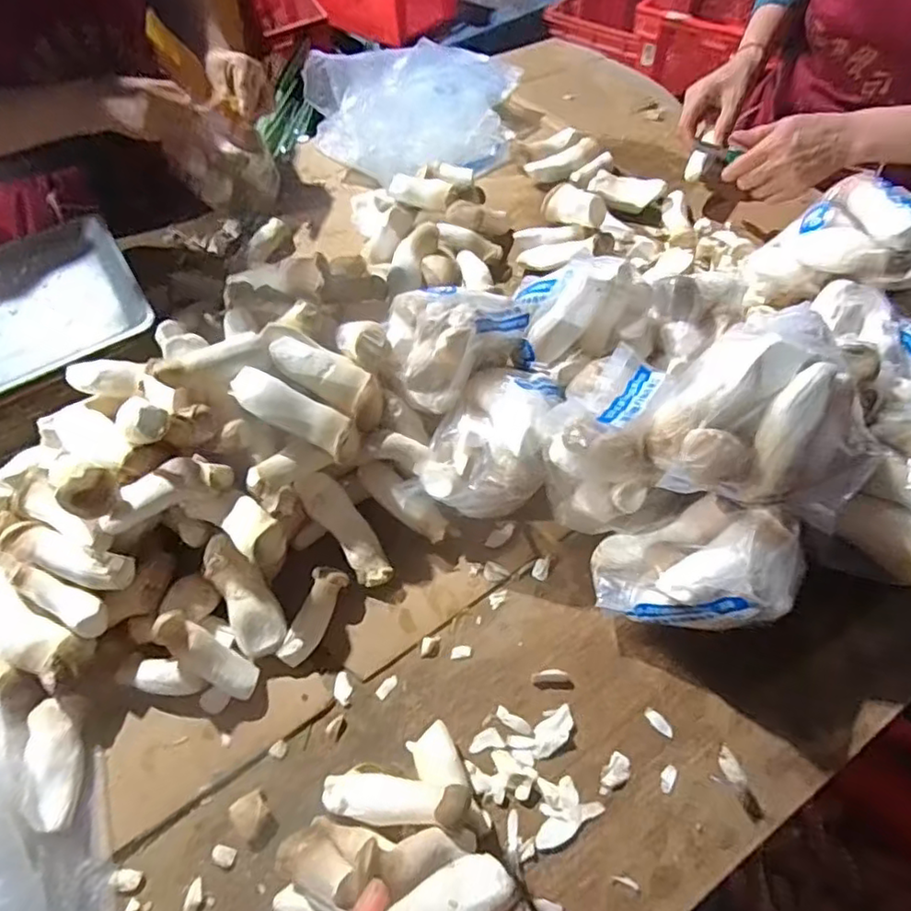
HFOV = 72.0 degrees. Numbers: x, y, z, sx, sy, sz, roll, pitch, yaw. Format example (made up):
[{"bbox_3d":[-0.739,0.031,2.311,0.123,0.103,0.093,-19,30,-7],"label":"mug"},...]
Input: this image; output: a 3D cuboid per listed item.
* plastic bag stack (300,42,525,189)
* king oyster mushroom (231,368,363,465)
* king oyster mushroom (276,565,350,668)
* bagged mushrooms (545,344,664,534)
[{"bbox_3d":[-0.063,-0.522,0.914,0.287,0.122,0.258,-4,56,2],"label":"plastic bag stack"},{"bbox_3d":[-0.135,-0.036,0.537,0.117,0.031,0.034,30,60,-8],"label":"king oyster mushroom"},{"bbox_3d":[-0.125,0.139,0.544,0.027,0.025,0.084,21,60,17],"label":"king oyster mushroom"},{"bbox_3d":[0.125,-0.023,0.530,0.089,0.116,0.148,8,57,10],"label":"bagged mushrooms"}]

